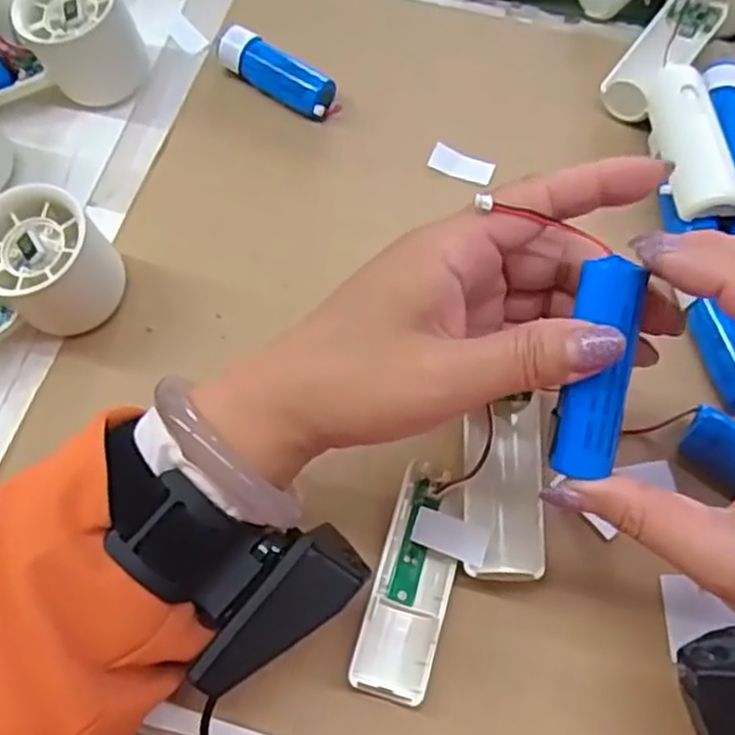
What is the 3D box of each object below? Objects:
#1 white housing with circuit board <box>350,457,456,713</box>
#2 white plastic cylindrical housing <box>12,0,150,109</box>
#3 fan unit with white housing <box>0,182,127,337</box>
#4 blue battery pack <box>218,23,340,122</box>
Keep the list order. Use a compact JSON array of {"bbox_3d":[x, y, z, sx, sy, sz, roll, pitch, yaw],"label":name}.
[{"bbox_3d":[0.020,0.089,0.319,0.032,0.024,0.095,14,68,7],"label":"white housing with circuit board"},{"bbox_3d":[-0.160,-0.185,0.426,0.058,0.056,0.053,-29,69,-10],"label":"white plastic cylindrical housing"},{"bbox_3d":[-0.193,-0.028,0.357,0.146,0.052,0.051,-29,69,-11],"label":"fan unit with white housing"},{"bbox_3d":[-0.050,-0.167,0.430,0.075,0.023,0.023,32,71,14],"label":"blue battery pack"}]

